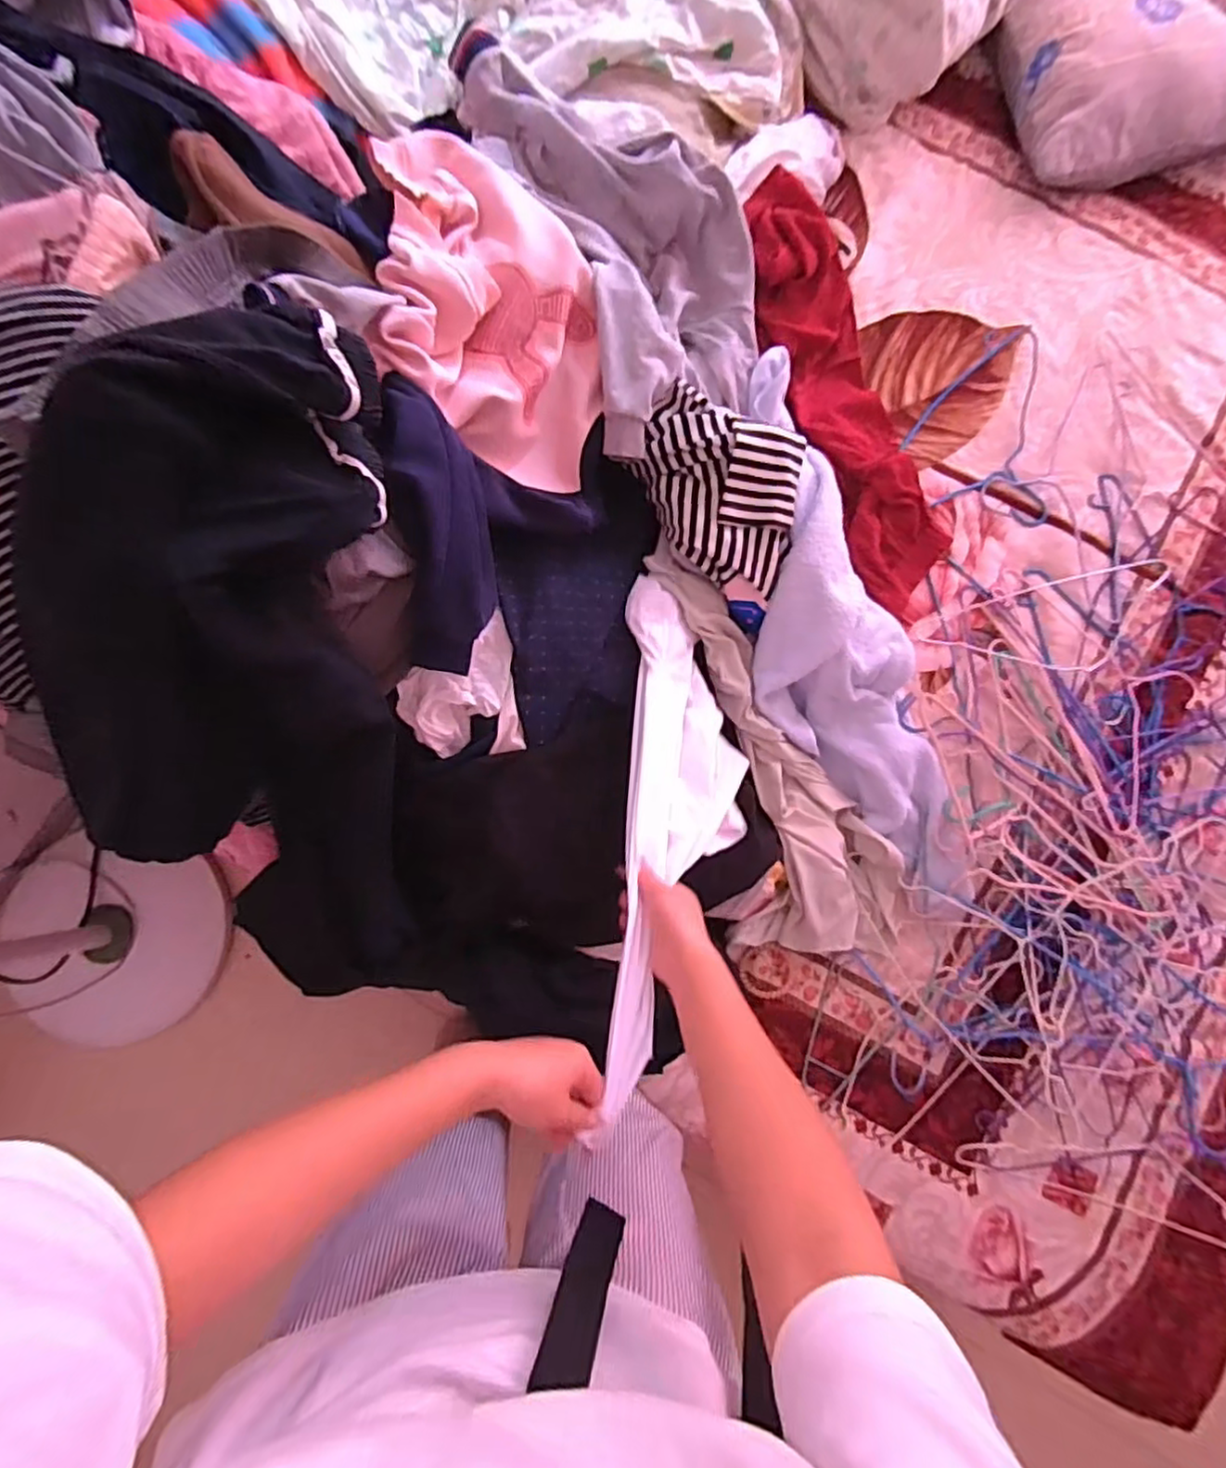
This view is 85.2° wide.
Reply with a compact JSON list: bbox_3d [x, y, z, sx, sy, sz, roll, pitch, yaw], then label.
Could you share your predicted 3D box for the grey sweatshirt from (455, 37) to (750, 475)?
[{"bbox_3d":[0.028,-0.636,0.835,0.280,0.136,0.577,-20,83,-5],"label":"grey sweatshirt"}]

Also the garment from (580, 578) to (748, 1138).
[{"bbox_3d":[0.069,0.096,0.709,0.163,0.132,0.560,10,56,-1],"label":"garment"}]

